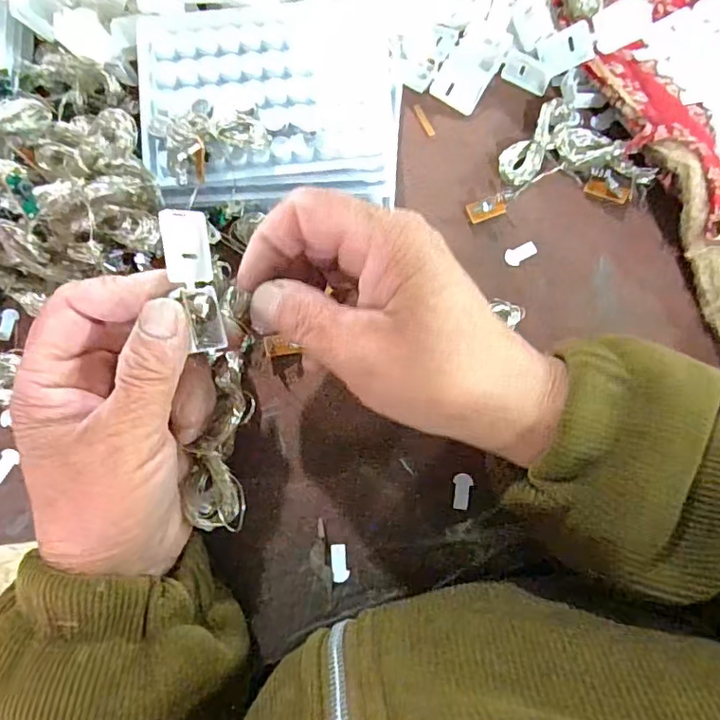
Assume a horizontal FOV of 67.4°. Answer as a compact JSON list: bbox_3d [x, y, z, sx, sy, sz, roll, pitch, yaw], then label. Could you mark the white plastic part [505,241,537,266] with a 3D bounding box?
[{"bbox_3d":[0.087,-0.058,0.290,0.018,0.004,0.009,-28,80,-4],"label":"white plastic part"}]

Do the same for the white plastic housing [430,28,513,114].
[{"bbox_3d":[0.062,-0.165,0.304,0.027,0.004,0.046,33,96,-2],"label":"white plastic housing"}]

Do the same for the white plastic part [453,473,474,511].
[{"bbox_3d":[0.051,0.065,0.267,0.009,0.004,0.018,5,79,2],"label":"white plastic part"}]

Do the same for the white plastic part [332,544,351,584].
[{"bbox_3d":[-0.010,0.099,0.262,0.008,0.004,0.018,-11,79,-1],"label":"white plastic part"}]

